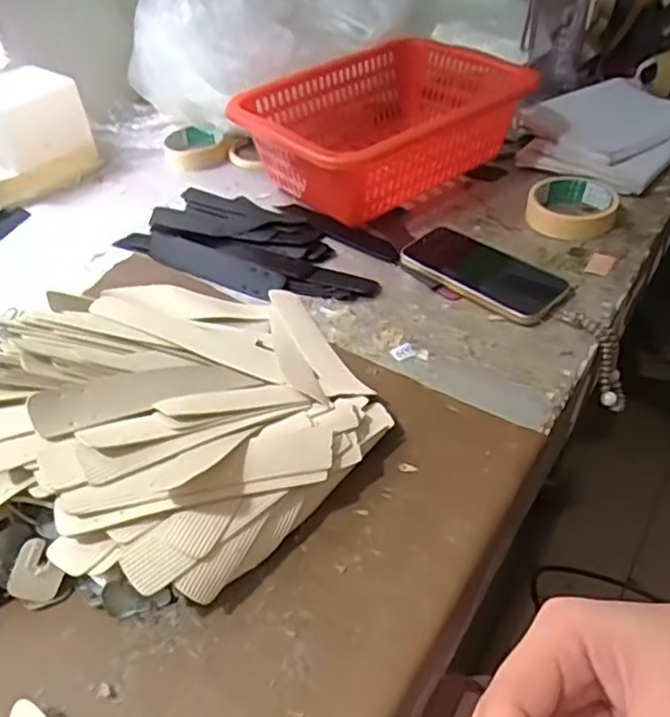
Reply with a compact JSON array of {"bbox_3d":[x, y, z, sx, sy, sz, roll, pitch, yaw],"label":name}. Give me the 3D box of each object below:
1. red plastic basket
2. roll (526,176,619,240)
[{"bbox_3d":[0.044,-0.277,0.790,0.307,0.127,0.230,-34,51,-29],"label":"red plastic basket"},{"bbox_3d":[0.258,-0.166,0.724,0.089,0.032,0.101,12,45,17],"label":"roll"}]

